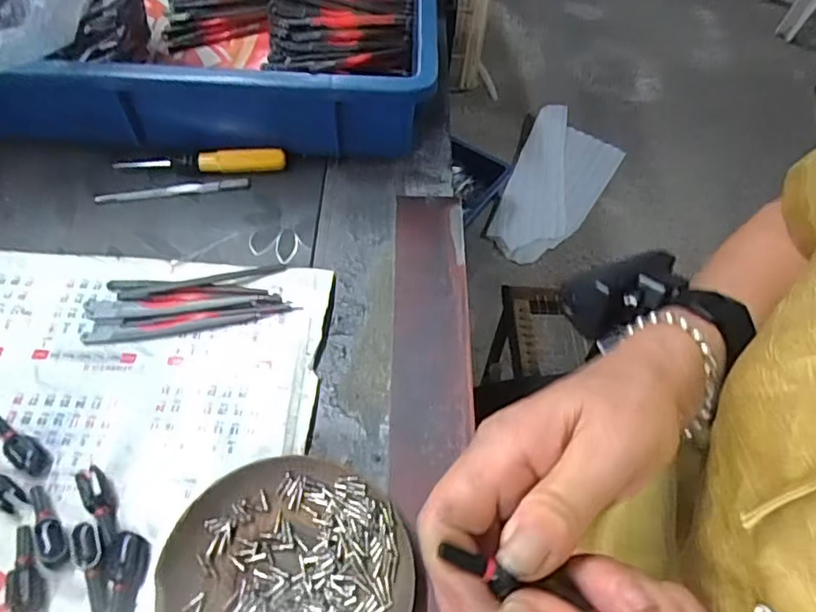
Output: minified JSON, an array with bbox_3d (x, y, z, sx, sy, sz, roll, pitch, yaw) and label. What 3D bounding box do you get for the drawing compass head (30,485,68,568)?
[{"bbox_3d":[-0.182,0.108,0.295,0.013,0.011,0.046,-30,61,-20],"label":"drawing compass head"}]

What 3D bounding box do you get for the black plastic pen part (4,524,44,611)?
[{"bbox_3d":[-0.184,0.127,0.284,0.012,0.010,0.044,-16,57,-12],"label":"black plastic pen part"}]

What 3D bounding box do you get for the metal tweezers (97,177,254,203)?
[{"bbox_3d":[-0.172,-0.085,0.433,0.108,0.004,0.010,-8,56,-7],"label":"metal tweezers"}]

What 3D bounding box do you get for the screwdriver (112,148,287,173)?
[{"bbox_3d":[-0.154,-0.109,0.441,0.123,0.015,0.015,-1,55,-3],"label":"screwdriver"}]

